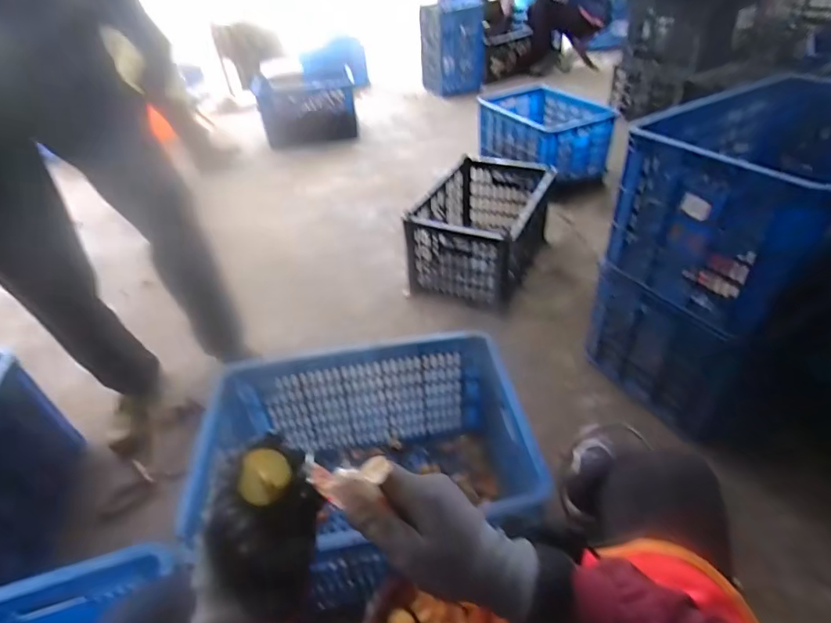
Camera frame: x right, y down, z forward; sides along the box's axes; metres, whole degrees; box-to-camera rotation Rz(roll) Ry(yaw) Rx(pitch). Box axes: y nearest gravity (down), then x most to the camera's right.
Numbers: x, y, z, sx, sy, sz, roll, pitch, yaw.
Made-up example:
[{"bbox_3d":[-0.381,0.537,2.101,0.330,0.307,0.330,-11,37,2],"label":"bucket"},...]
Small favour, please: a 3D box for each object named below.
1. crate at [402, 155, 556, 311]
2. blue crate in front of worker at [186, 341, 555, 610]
[{"bbox_3d":[0.241,-0.297,1.617,0.362,0.280,0.540,16,45,22],"label":"crate"},{"bbox_3d":[-0.083,0.297,0.923,0.547,0.337,0.368,-10,42,-7],"label":"blue crate in front of worker"}]

